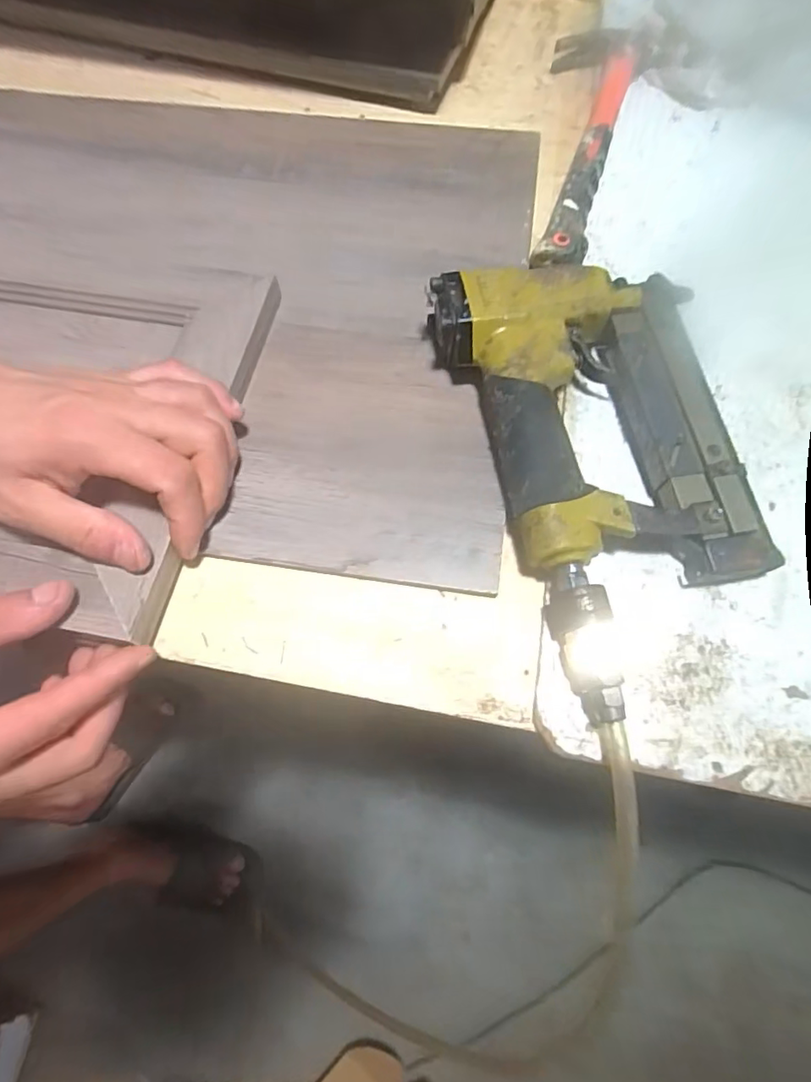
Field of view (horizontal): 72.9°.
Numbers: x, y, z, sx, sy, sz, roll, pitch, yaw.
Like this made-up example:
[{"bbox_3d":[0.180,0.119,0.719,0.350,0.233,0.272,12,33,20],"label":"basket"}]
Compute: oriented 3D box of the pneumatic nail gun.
[{"bbox_3d":[0.108,-0.045,0.285,0.137,0.042,0.242,-15,68,-6],"label":"pneumatic nail gun"}]

